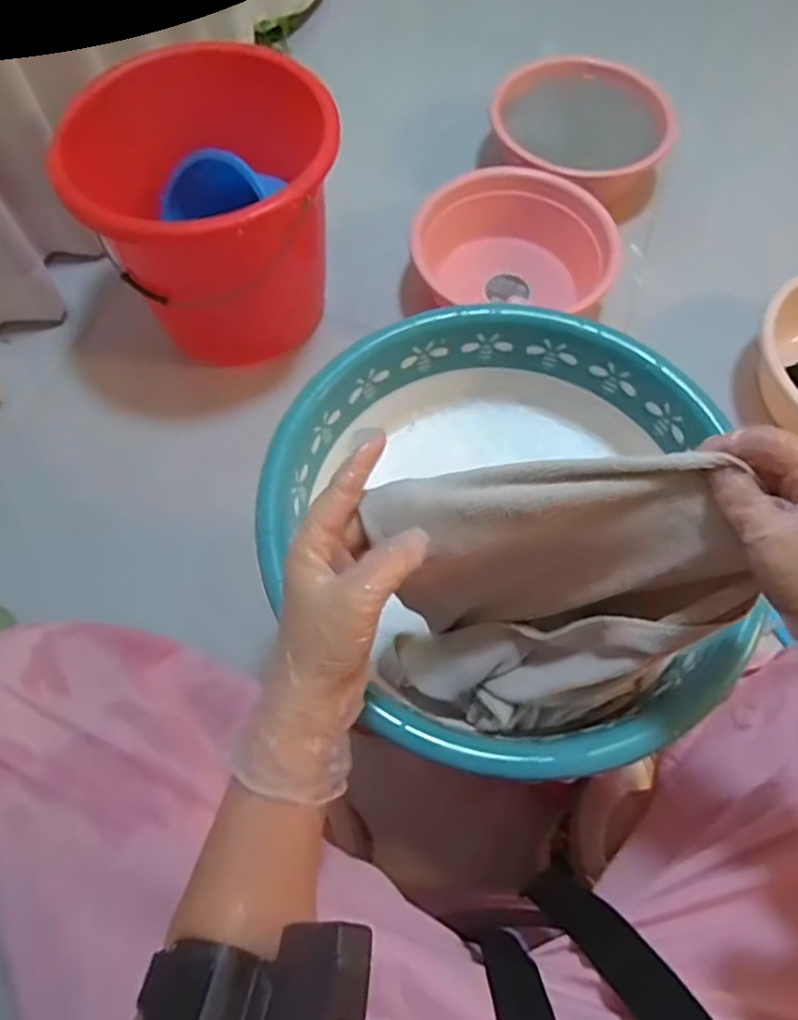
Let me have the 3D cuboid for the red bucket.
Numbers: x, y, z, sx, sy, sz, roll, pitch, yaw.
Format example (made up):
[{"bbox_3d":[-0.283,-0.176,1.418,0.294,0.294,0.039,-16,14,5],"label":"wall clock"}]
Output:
[{"bbox_3d":[-0.244,-0.377,0.937,0.319,0.341,0.317,0,65,0],"label":"red bucket"}]

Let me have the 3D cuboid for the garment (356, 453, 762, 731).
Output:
[{"bbox_3d":[0.091,0.062,0.414,0.206,0.187,0.113,1,65,0],"label":"garment"}]

